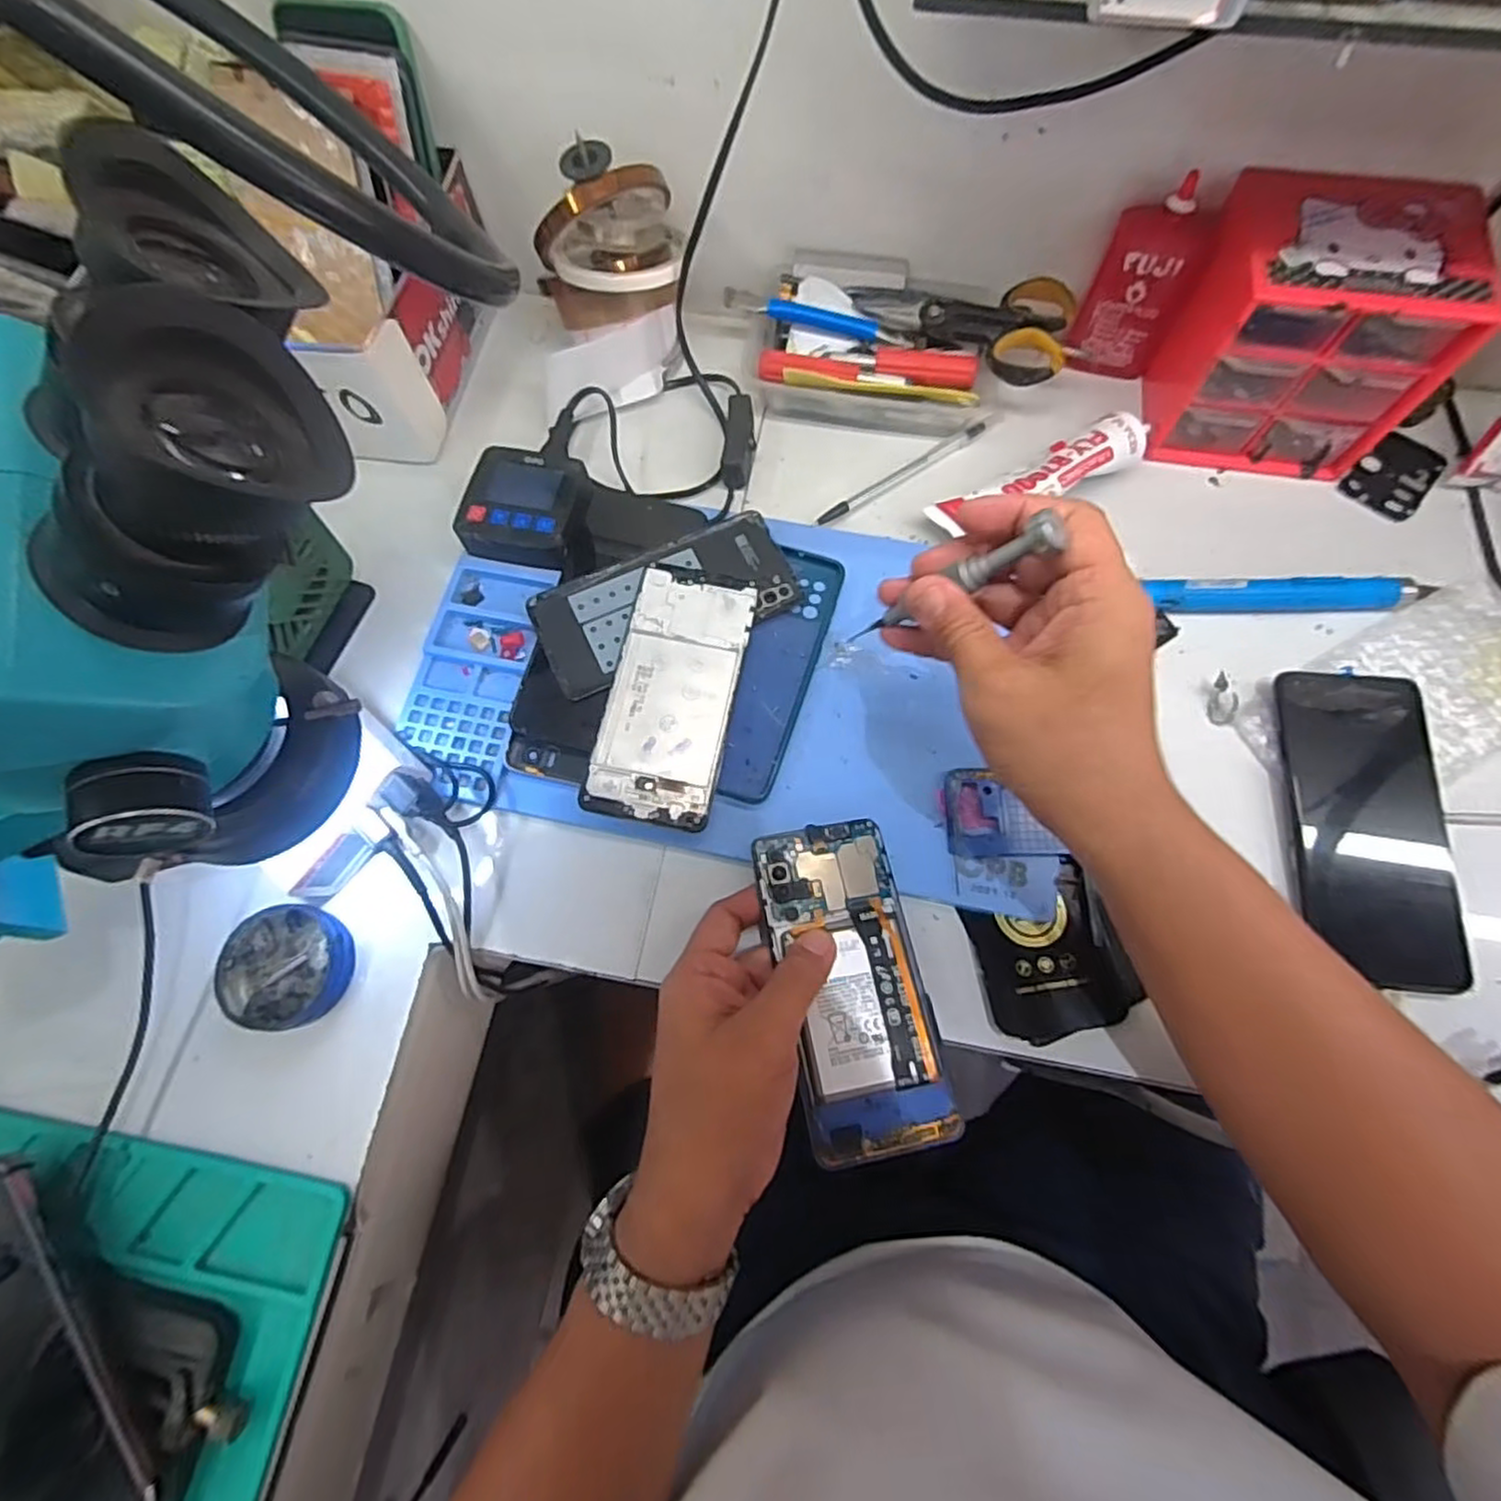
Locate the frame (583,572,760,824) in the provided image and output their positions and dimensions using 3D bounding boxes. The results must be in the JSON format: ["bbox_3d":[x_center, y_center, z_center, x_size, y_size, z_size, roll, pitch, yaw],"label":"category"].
[{"bbox_3d":[-0.045,-0.032,0.407,0.069,0.004,0.151,11,71,3],"label":"frame"}]

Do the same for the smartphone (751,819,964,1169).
[{"bbox_3d":[0.050,0.113,0.357,0.069,0.011,0.157,-12,67,-2],"label":"smartphone"}]

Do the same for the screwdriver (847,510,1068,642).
[{"bbox_3d":[0.086,-0.073,0.316,0.012,0.106,0.015,13,67,-34],"label":"screwdriver"}]

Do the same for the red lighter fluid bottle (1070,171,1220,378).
[{"bbox_3d":[0.242,-0.288,0.450,0.055,0.115,0.026,11,72,6],"label":"red lighter fluid bottle"}]

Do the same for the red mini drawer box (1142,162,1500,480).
[{"bbox_3d":[0.327,-0.253,0.432,0.125,0.120,0.108,6,71,4],"label":"red mini drawer box"}]

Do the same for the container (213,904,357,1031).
[{"bbox_3d":[-0.246,0.115,0.383,0.064,0.025,0.061,-10,71,-1],"label":"container"}]

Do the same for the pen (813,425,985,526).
[{"bbox_3d":[0.098,-0.183,0.471,0.136,0.012,0.011,-34,73,-9],"label":"pen"}]

